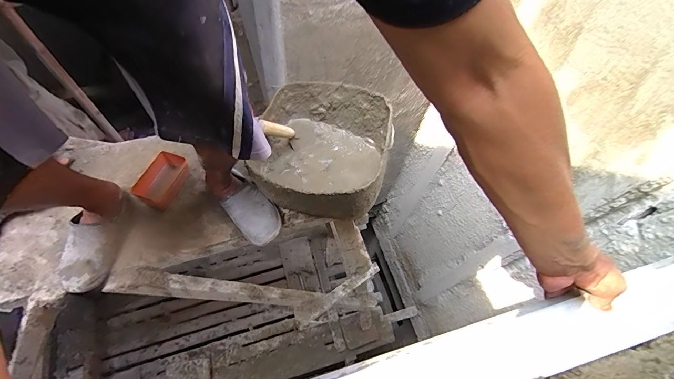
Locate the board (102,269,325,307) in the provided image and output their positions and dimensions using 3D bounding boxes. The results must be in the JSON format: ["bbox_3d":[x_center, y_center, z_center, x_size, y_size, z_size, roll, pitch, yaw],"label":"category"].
[{"bbox_3d":[-0.286,0.313,0.978,0.046,0.704,0.048,-28,56,27],"label":"board"}]

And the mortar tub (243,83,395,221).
[{"bbox_3d":[-0.033,-0.095,0.809,0.304,0.156,0.337,11,59,3],"label":"mortar tub"}]

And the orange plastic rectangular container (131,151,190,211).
[{"bbox_3d":[-0.465,-0.026,0.855,0.078,0.071,0.142,19,59,7],"label":"orange plastic rectangular container"}]

